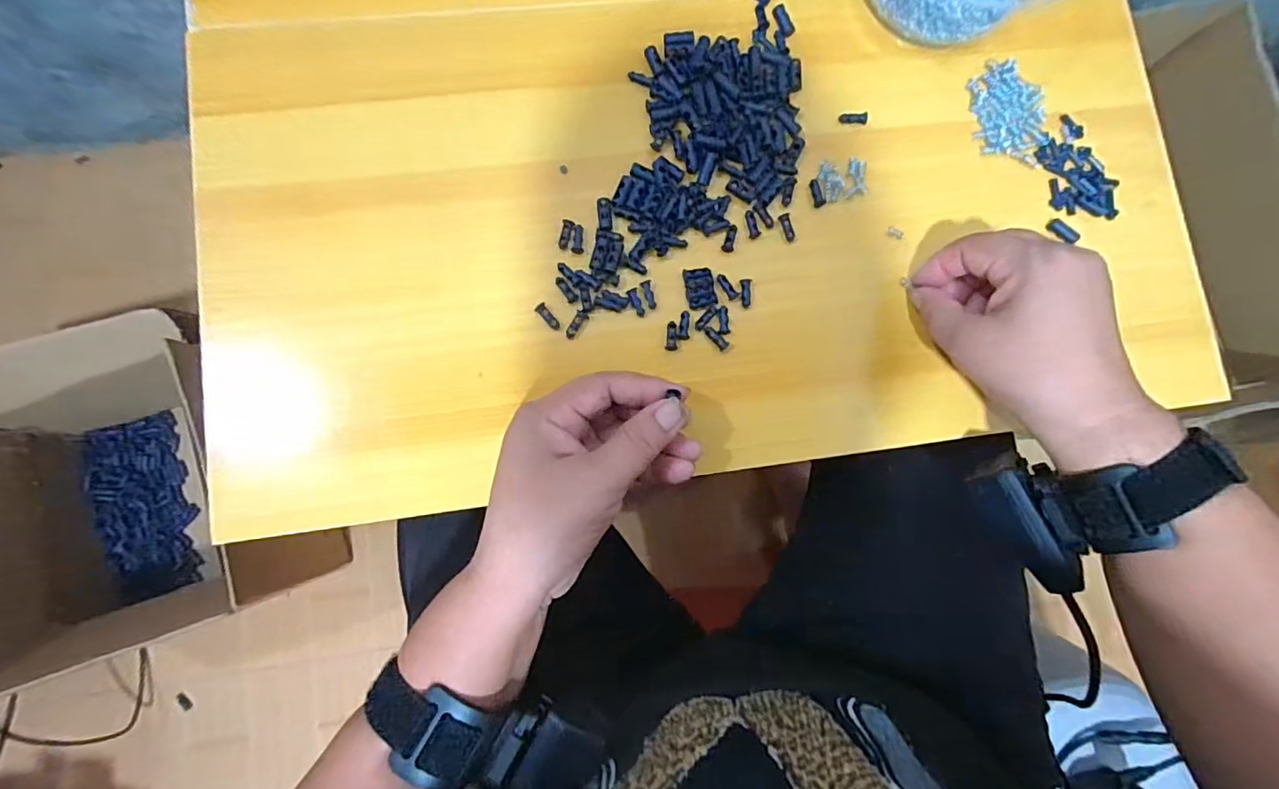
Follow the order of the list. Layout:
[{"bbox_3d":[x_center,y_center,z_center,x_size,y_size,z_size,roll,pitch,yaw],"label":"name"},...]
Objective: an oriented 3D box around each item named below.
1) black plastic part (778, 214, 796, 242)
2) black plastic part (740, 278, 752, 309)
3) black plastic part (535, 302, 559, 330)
[{"bbox_3d":[0.089,-0.100,0.331,0.007,0.004,0.017,-13,84,-5],"label":"black plastic part"},{"bbox_3d":[0.063,-0.059,0.323,0.007,0.004,0.017,-6,83,-5],"label":"black plastic part"},{"bbox_3d":[-0.052,-0.044,0.313,0.006,0.004,0.017,-40,87,-7],"label":"black plastic part"}]

